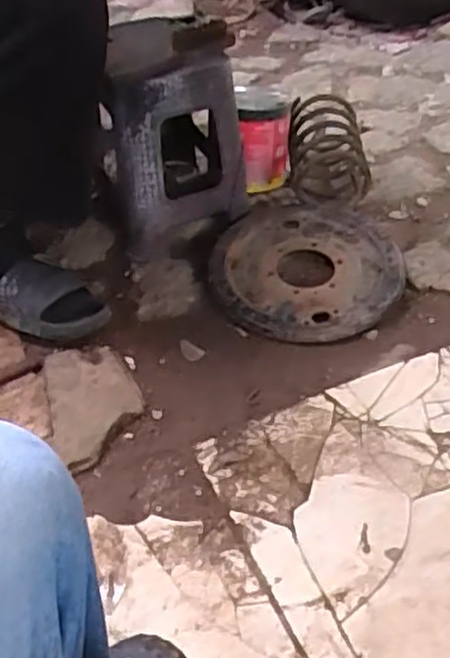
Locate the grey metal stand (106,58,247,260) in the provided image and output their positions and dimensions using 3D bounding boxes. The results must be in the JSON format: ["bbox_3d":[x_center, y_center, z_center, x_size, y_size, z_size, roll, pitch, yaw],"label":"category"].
[{"bbox_3d":[-0.075,-0.258,1.209,0.209,0.328,0.118,-8,41,-2],"label":"grey metal stand"}]

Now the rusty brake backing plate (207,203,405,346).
[{"bbox_3d":[0.127,-0.094,1.200,0.292,0.072,0.292,-1,41,5],"label":"rusty brake backing plate"}]

